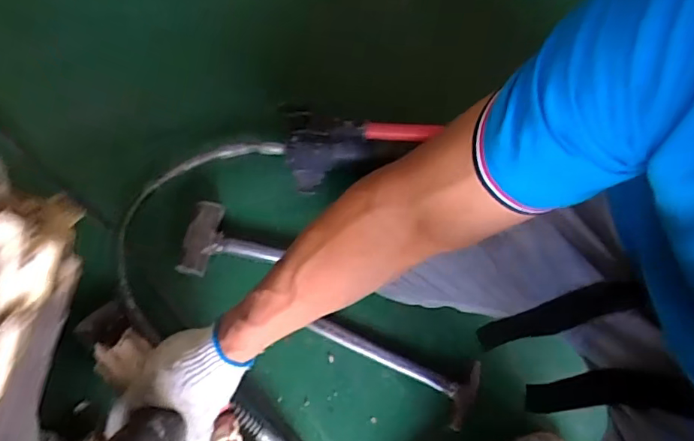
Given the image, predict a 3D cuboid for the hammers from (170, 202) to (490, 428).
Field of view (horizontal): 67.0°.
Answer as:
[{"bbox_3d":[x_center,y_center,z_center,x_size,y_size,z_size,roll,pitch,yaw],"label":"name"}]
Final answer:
[{"bbox_3d":[-0.026,0.126,0.739,0.469,0.043,0.109,28,74,6],"label":"hammers"}]

